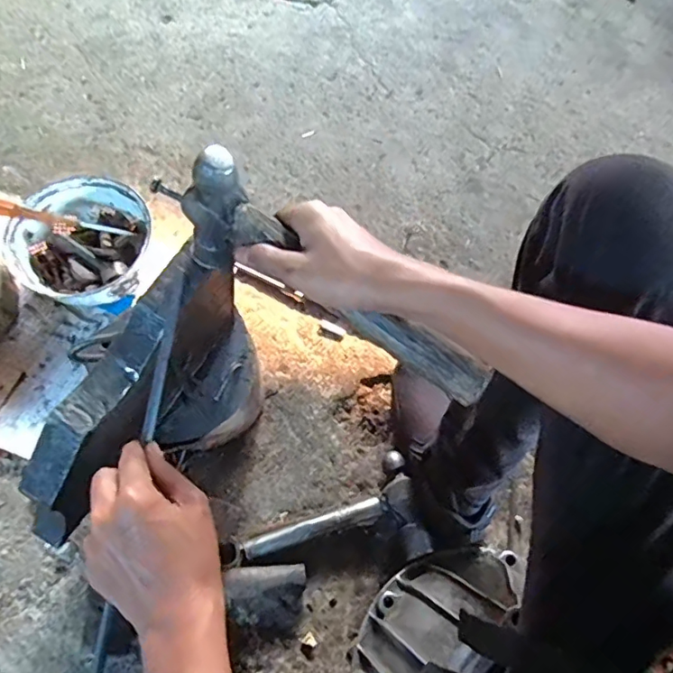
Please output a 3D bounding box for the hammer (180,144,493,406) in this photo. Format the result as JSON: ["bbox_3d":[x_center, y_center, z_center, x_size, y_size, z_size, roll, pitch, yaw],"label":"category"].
[{"bbox_3d":[0.000,-0.030,0.400,0.268,0.101,0.041,36,66,3],"label":"hammer"}]

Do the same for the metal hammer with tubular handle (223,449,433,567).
[{"bbox_3d":[-0.022,0.257,0.692,0.272,0.048,0.136,-13,64,-9],"label":"metal hammer with tubular handle"}]

